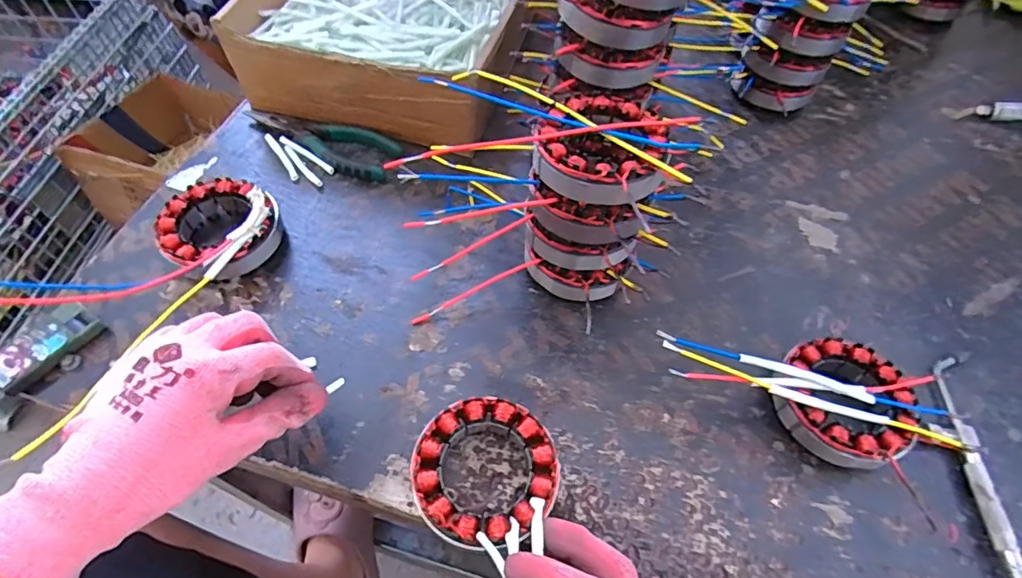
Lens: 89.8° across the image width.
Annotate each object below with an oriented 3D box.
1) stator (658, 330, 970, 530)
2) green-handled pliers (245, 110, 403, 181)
[{"bbox_3d":[0.208,0.068,0.358,0.206,0.040,0.092,24,57,12],"label":"stator"},{"bbox_3d":[-0.179,-0.145,0.492,0.146,0.017,0.060,19,57,9],"label":"green-handled pliers"}]

